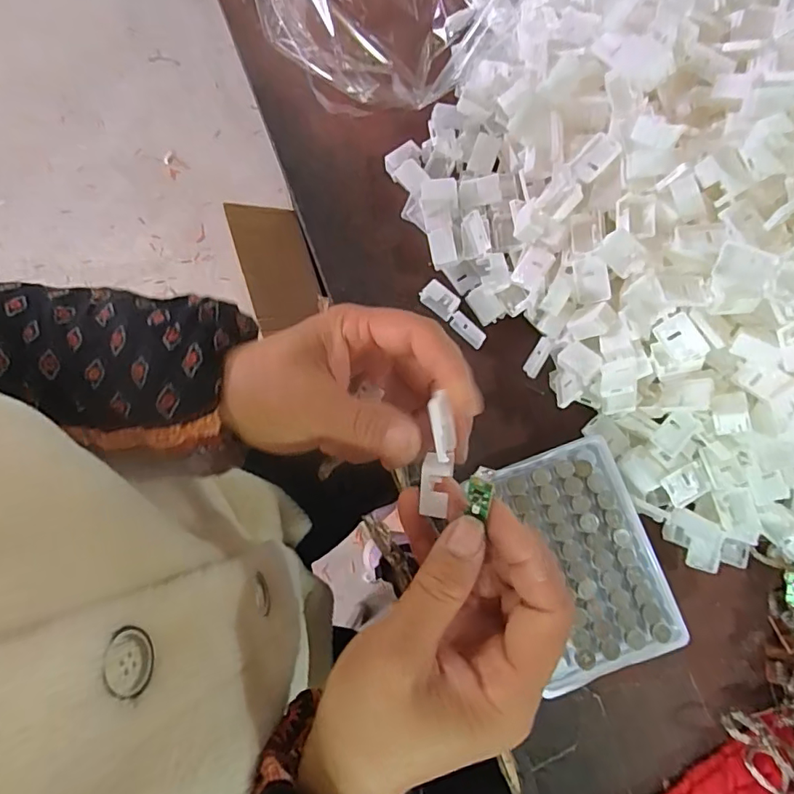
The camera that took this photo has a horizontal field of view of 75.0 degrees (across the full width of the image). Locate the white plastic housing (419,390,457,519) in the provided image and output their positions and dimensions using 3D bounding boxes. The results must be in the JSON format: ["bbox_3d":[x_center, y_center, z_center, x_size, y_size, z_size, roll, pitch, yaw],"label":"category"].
[{"bbox_3d":[0.018,0.026,0.225,0.014,0.011,0.051,4,86,0],"label":"white plastic housing"}]

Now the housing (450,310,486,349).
[{"bbox_3d":[0.050,-0.047,0.362,0.027,0.011,0.010,41,81,7],"label":"housing"}]

